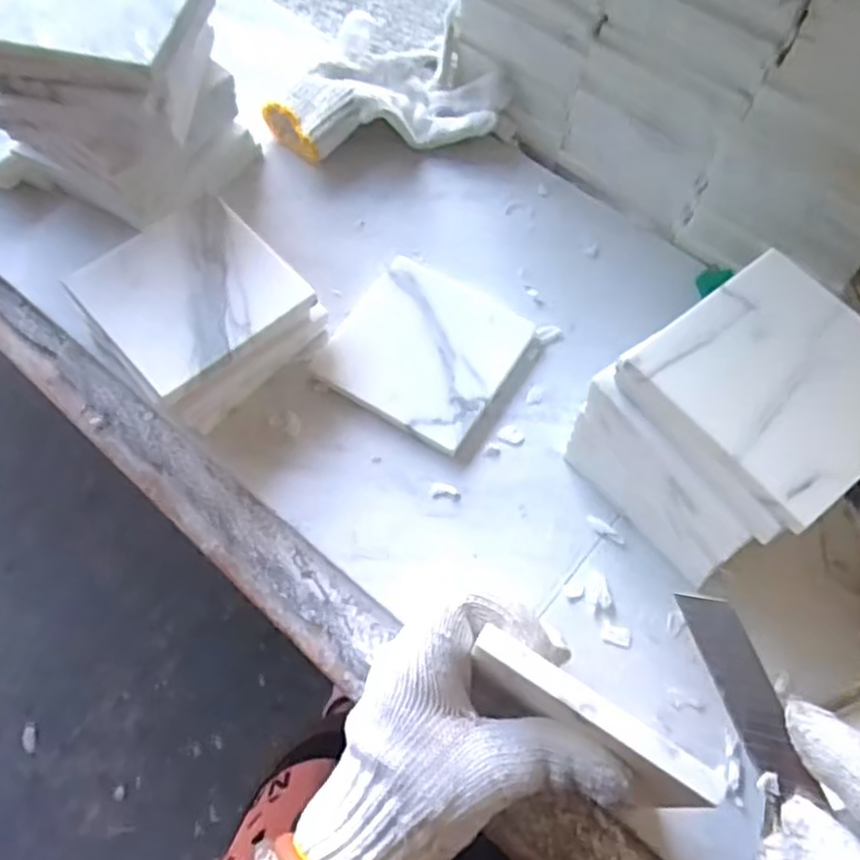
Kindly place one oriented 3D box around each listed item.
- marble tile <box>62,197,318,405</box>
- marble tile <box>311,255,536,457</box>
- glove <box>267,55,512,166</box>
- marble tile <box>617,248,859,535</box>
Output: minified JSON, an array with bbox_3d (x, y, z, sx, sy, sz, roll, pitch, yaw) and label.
[{"bbox_3d":[-0.132,-0.077,0.416,0.098,0.010,0.095,-39,73,-17],"label":"marble tile"},{"bbox_3d":[-0.002,-0.048,0.453,0.098,0.014,0.105,29,68,10],"label":"marble tile"},{"bbox_3d":[-0.032,-0.235,0.535,0.166,0.038,0.086,-8,64,-5],"label":"glove"},{"bbox_3d":[0.155,-0.024,0.330,0.097,0.008,0.100,-36,69,-16],"label":"marble tile"}]

